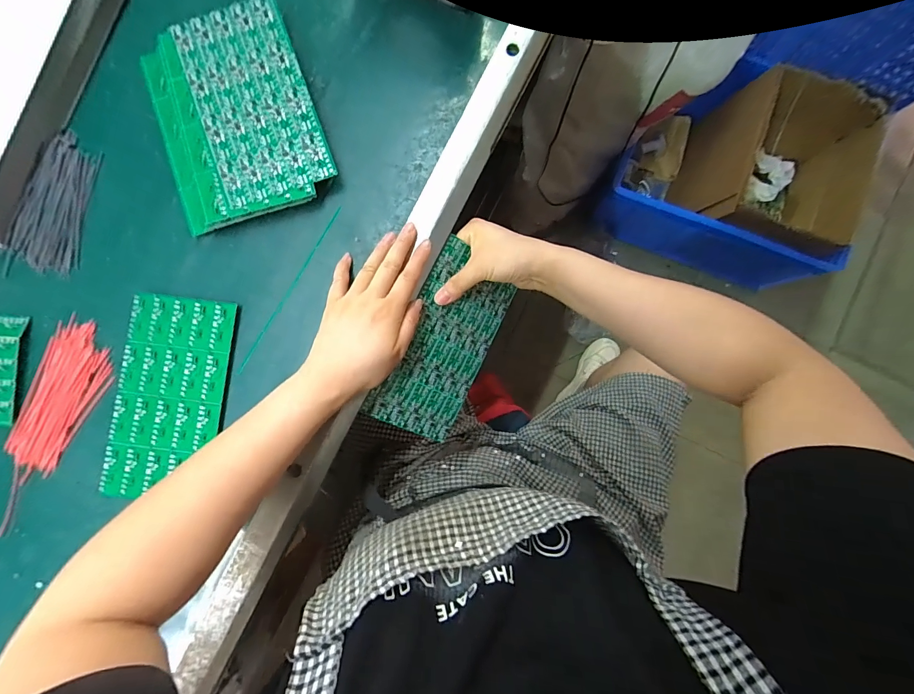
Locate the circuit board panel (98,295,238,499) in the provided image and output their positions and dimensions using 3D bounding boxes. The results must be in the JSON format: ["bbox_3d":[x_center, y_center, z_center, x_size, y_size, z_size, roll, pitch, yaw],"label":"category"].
[{"bbox_3d":[-0.273,0.047,0.371,0.101,0.004,0.184,6,87,-1],"label":"circuit board panel"}]

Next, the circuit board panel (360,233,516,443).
[{"bbox_3d":[-0.012,-0.001,0.397,0.098,0.004,0.184,28,86,-30],"label":"circuit board panel"}]

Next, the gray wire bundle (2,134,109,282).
[{"bbox_3d":[-0.391,-0.138,0.381,0.057,0.010,0.138,17,87,1],"label":"gray wire bundle"}]

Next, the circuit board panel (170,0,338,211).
[{"bbox_3d":[-0.192,-0.229,0.370,0.101,0.004,0.194,-20,88,-1],"label":"circuit board panel"}]

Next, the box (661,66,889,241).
[{"bbox_3d":[0.740,-0.409,0.933,0.304,0.232,0.350,17,87,1],"label":"box"}]

